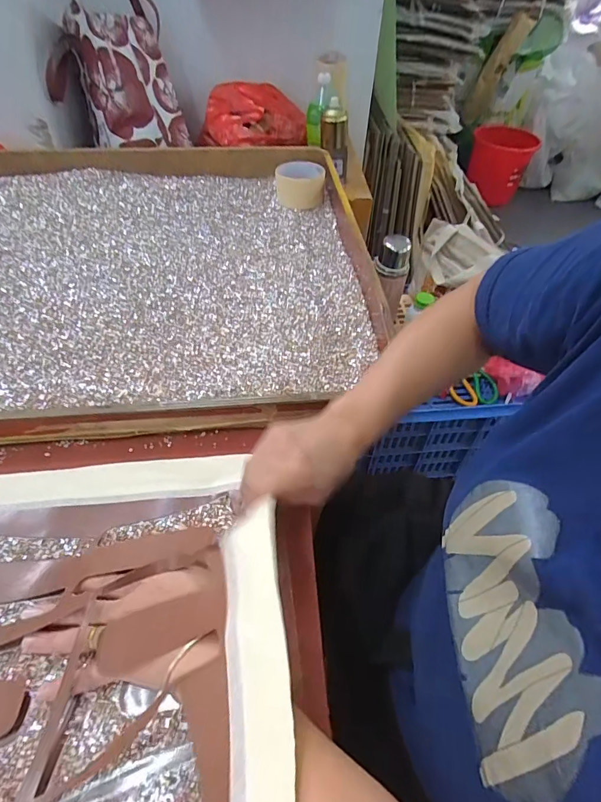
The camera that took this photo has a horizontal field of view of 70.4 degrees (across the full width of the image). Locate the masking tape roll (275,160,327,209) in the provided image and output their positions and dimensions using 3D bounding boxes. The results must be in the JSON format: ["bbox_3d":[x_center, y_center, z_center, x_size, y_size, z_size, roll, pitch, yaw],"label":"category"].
[{"bbox_3d":[-0.001,-0.395,0.781,0.089,0.056,0.089,2,51,-1],"label":"masking tape roll"}]

